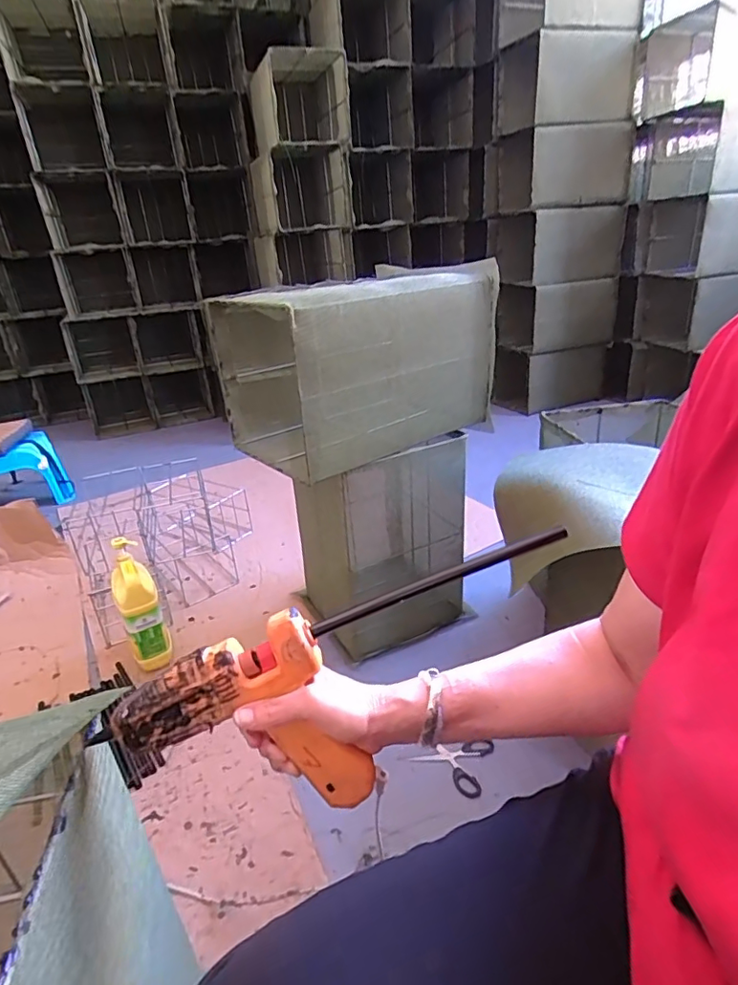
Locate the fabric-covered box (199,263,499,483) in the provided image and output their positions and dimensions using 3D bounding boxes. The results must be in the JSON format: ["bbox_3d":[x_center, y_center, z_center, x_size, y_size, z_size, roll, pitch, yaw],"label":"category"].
[{"bbox_3d":[-0.022,-0.234,0.993,0.425,0.288,0.284,-22,30,-33],"label":"fabric-covered box"}]

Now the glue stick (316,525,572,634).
[{"bbox_3d":[0.056,0.067,0.416,0.211,0.013,0.009,-21,29,-4],"label":"glue stick"}]

